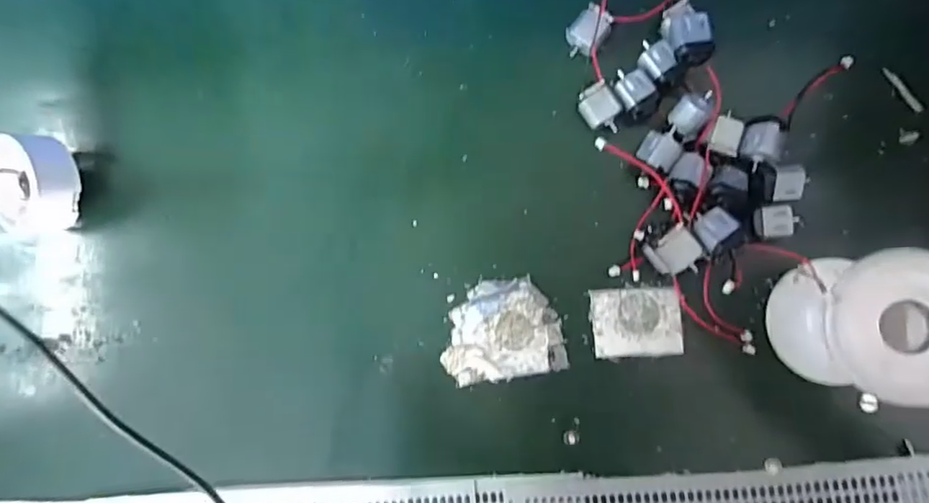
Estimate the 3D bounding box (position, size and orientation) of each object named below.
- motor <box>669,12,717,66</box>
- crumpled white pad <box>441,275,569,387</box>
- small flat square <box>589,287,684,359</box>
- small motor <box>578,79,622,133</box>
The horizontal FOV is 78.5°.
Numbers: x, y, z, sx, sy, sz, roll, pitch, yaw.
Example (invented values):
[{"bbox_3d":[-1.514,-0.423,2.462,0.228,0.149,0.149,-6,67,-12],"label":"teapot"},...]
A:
[{"bbox_3d":[0.114,-0.108,0.289,0.019,0.019,0.031,-13,82,6],"label":"motor"},{"bbox_3d":[0.020,0.044,0.314,0.065,0.004,0.053,-9,82,6],"label":"crumpled white pad"},{"bbox_3d":[0.092,0.038,0.304,0.045,0.006,0.036,-3,83,7],"label":"small flat square"},{"bbox_3d":[0.074,-0.076,0.307,0.020,0.012,0.025,-33,80,2],"label":"small motor"}]

